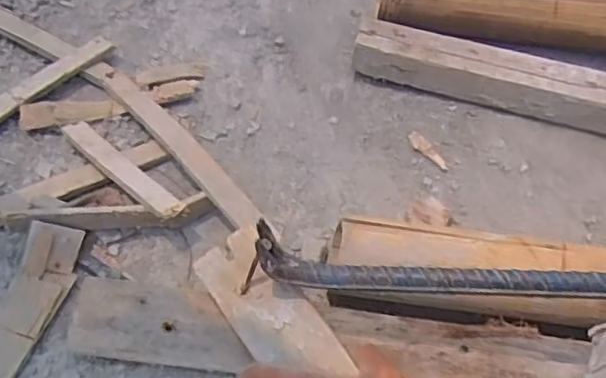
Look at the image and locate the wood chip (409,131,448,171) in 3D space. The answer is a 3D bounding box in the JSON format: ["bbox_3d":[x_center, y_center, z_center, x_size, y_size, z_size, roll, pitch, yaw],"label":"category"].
[{"bbox_3d":[0.124,-0.038,0.624,0.018,0.005,0.051,-30,63,-22],"label":"wood chip"}]

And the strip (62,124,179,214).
[{"bbox_3d":[-0.171,-0.021,0.570,0.159,0.008,0.024,34,56,29],"label":"strip"}]

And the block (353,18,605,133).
[{"bbox_3d":[0.202,-0.116,0.659,0.293,0.045,0.052,14,56,5],"label":"block"}]

